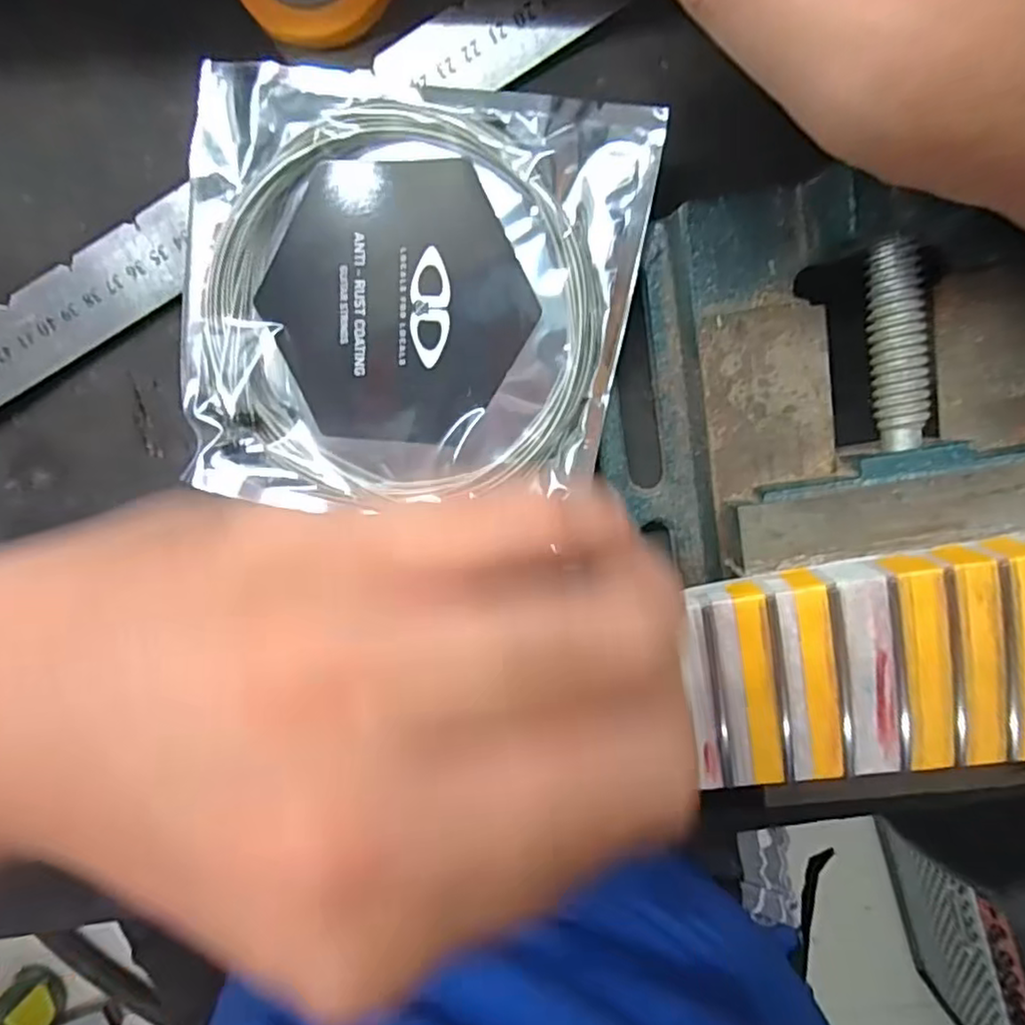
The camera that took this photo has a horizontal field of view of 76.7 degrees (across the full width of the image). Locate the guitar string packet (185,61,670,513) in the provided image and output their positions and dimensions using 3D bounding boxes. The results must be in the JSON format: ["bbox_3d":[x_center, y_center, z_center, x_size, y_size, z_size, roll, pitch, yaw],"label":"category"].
[{"bbox_3d":[-0.039,-0.068,0.219,0.151,0.010,0.138,10,104,8],"label":"guitar string packet"}]

